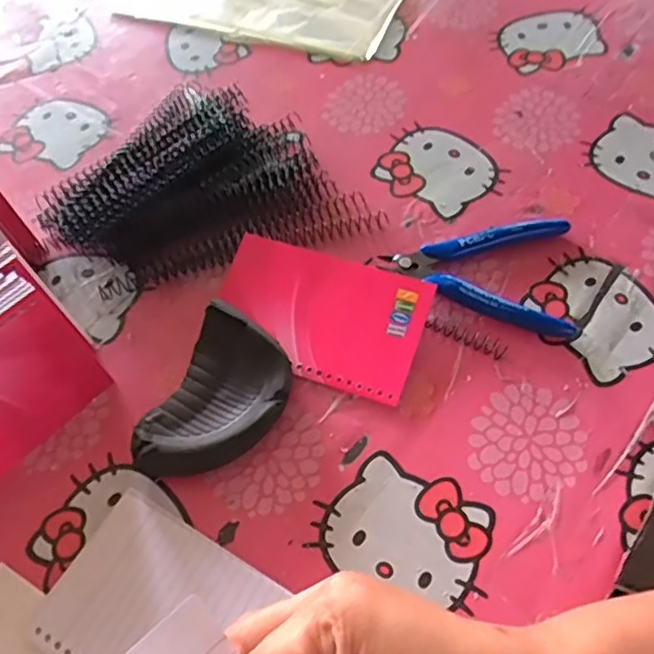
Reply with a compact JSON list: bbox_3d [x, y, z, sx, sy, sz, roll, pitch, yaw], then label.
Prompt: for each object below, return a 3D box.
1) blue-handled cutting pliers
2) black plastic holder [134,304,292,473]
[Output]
[{"bbox_3d":[0.096,-0.032,0.396,0.116,0.014,0.082,1,60,5],"label":"blue-handled cutting pliers"},{"bbox_3d":[-0.060,0.043,0.352,0.066,0.031,0.097,24,64,17],"label":"black plastic holder"}]

